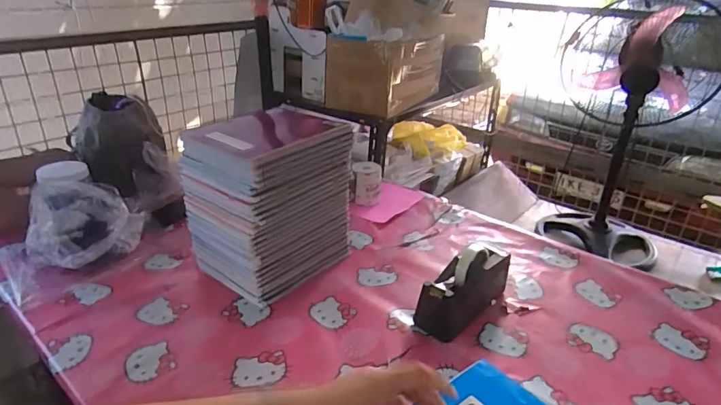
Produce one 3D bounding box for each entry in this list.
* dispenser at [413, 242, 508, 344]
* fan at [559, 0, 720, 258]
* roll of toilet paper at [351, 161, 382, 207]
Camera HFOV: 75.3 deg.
[{"bbox_3d":[0.194,0.145,0.857,0.083,0.110,0.222,21,33,35],"label":"dispenser"},{"bbox_3d":[0.864,-0.244,1.540,0.424,0.798,0.452,13,29,22],"label":"fan"},{"bbox_3d":[0.016,-0.052,1.236,0.074,0.091,0.069,-1,27,-5],"label":"roll of toilet paper"}]

